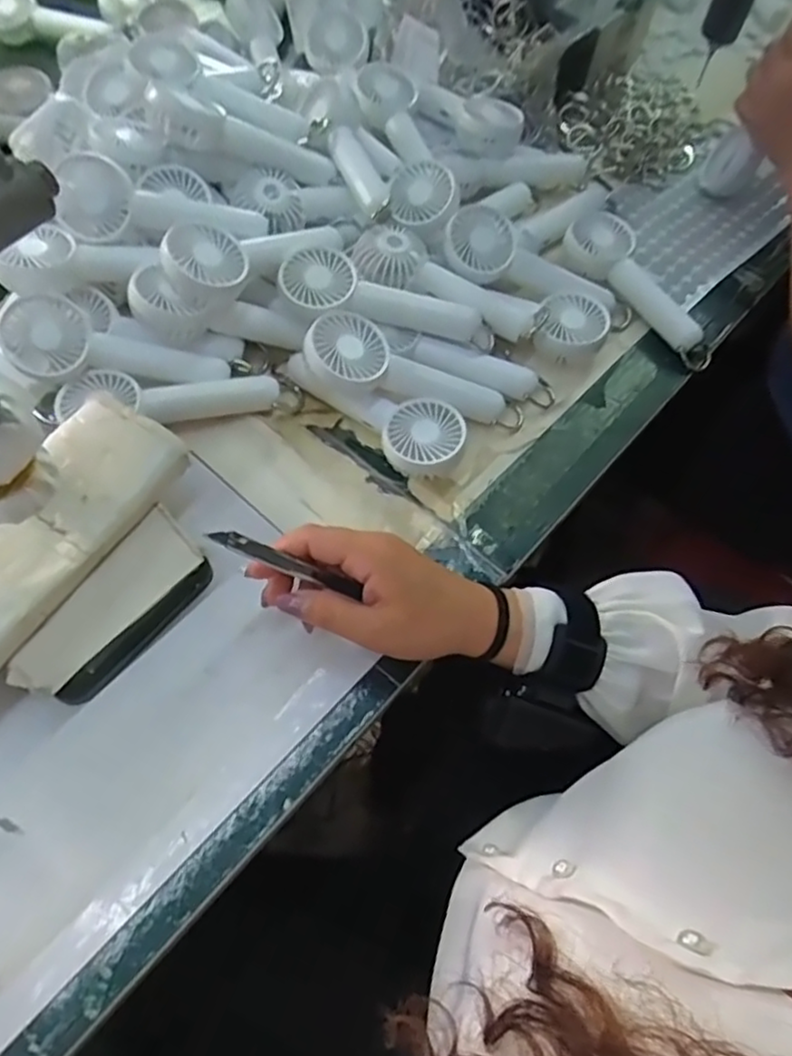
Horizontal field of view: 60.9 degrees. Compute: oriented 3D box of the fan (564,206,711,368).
[{"bbox_3d":[0.203,-0.202,0.557,0.049,0.036,0.162,-33,68,-18],"label":"fan"}]

